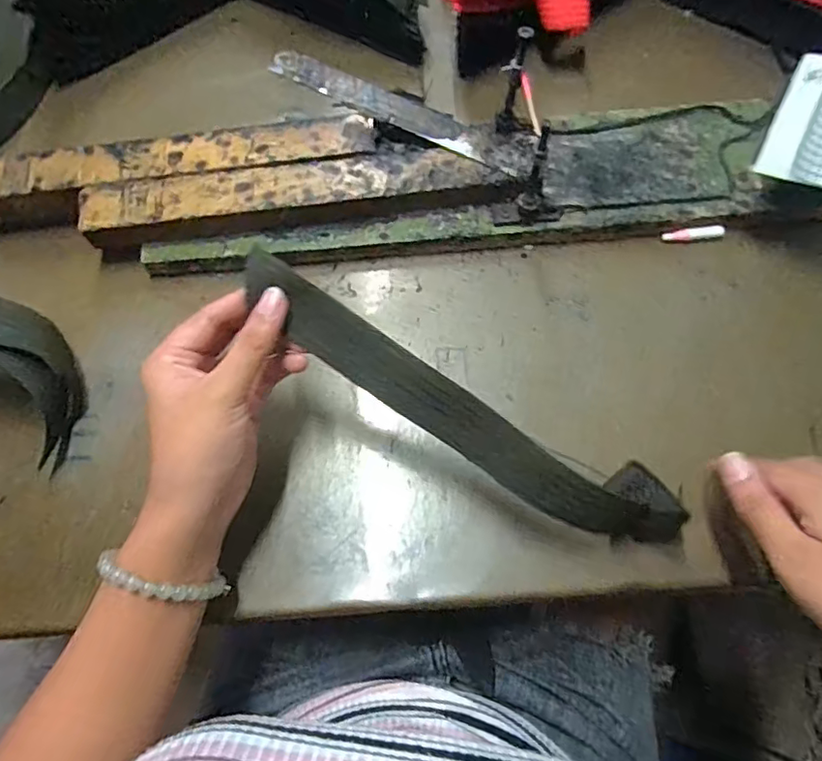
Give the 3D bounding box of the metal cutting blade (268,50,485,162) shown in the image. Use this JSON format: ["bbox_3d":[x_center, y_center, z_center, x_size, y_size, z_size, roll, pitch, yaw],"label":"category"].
[{"bbox_3d":[-0.024,-0.209,0.418,0.172,0.006,0.029,27,69,7],"label":"metal cutting blade"}]

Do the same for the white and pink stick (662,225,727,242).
[{"bbox_3d":[0.212,-0.109,0.418,0.046,0.009,0.008,-6,69,-1],"label":"white and pink stick"}]

